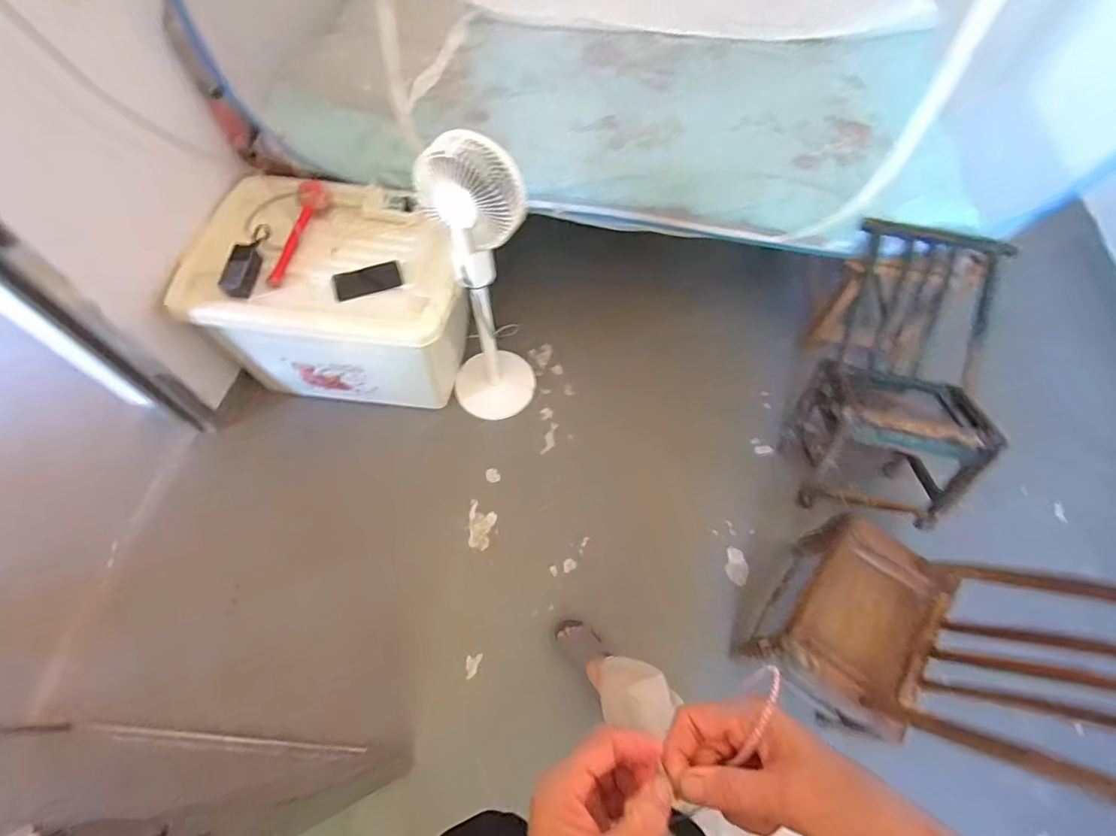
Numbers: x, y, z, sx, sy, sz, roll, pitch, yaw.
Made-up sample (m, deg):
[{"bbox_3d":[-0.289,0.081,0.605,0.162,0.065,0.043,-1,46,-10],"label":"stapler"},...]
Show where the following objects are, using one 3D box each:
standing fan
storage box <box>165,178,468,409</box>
[{"bbox_3d":[-0.184,-0.290,1.276,0.215,0.749,0.243,-9,62,-6],"label":"standing fan"},{"bbox_3d":[-0.589,-0.333,1.447,0.633,0.419,0.437,2,62,-1],"label":"storage box"}]

